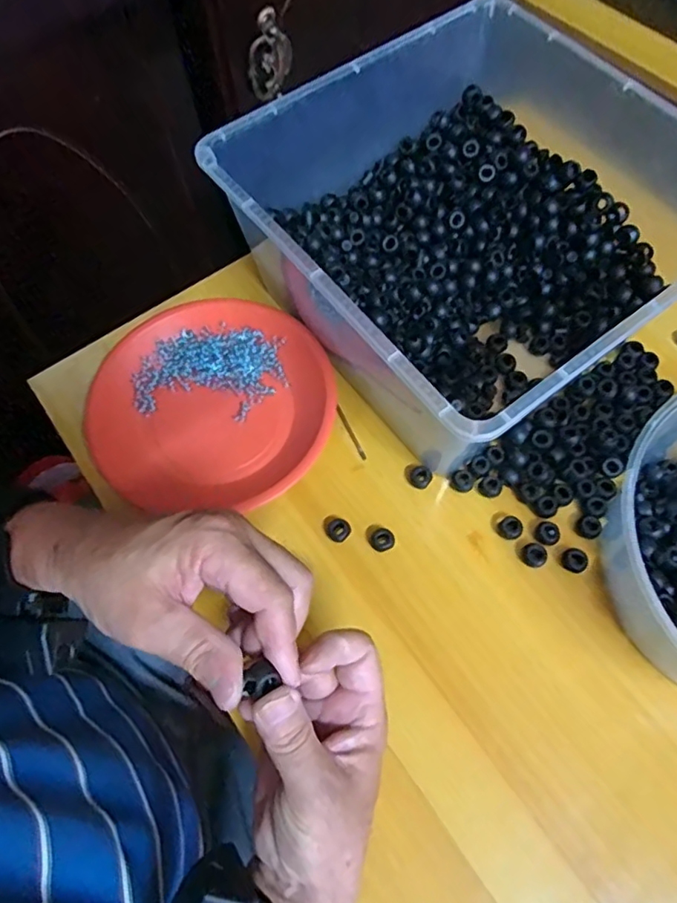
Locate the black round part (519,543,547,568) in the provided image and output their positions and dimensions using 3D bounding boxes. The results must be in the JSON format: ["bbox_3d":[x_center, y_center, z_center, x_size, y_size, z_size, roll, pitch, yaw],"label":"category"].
[{"bbox_3d":[0.143,0.076,0.408,0.016,0.006,0.017,0,67,1],"label":"black round part"}]

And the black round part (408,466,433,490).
[{"bbox_3d":[0.064,0.020,0.437,0.017,0.007,0.017,0,67,1],"label":"black round part"}]

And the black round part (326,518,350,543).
[{"bbox_3d":[0.000,0.060,0.422,0.018,0.005,0.016,-35,71,-13],"label":"black round part"}]

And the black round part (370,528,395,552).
[{"bbox_3d":[0.033,0.067,0.419,0.017,0.009,0.016,0,67,1],"label":"black round part"}]

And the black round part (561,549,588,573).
[{"bbox_3d":[0.173,0.080,0.408,0.017,0.011,0.017,0,67,1],"label":"black round part"}]

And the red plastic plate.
[{"bbox_3d":[-0.101,-0.041,0.461,0.188,0.033,0.182,0,67,1],"label":"red plastic plate"}]

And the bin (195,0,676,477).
[{"bbox_3d":[0.102,-0.165,0.438,0.290,0.132,0.294,-36,71,-13],"label":"bin"}]

